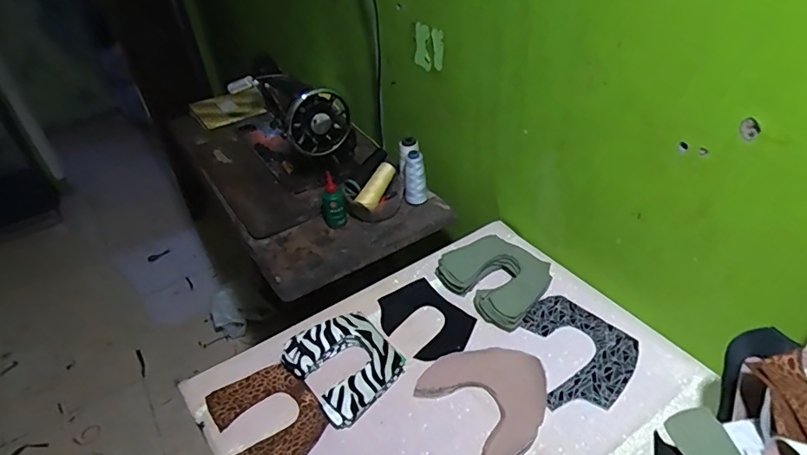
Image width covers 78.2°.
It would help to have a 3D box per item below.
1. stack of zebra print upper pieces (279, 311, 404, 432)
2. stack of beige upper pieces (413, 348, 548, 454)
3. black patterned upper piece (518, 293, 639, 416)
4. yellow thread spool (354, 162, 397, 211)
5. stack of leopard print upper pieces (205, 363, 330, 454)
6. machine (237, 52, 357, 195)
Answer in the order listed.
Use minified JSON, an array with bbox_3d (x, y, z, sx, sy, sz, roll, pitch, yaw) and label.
[{"bbox_3d":[-0.084,0.192,0.718,0.135,0.031,0.157,-32,45,-28],"label":"stack of zebra print upper pieces"},{"bbox_3d":[0.121,0.223,0.673,0.157,0.012,0.160,-28,43,-24],"label":"stack of beige upper pieces"},{"bbox_3d":[0.240,0.182,0.719,0.171,0.009,0.164,-3,40,3],"label":"black patterned upper piece"},{"bbox_3d":[-0.051,-0.080,0.995,0.036,0.035,0.112,21,66,31],"label":"yellow thread spool"},{"bbox_3d":[-0.179,0.256,0.666,0.122,0.013,0.162,-28,43,-24],"label":"stack of leopard print upper pieces"},{"bbox_3d":[-0.274,-0.275,1.153,0.191,0.189,0.413,-22,41,-18],"label":"machine"}]

